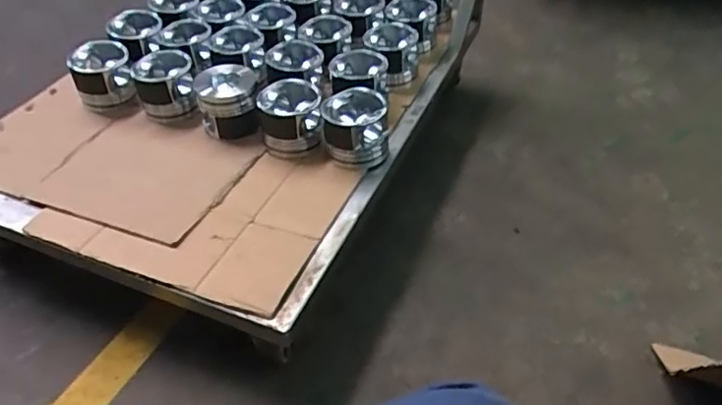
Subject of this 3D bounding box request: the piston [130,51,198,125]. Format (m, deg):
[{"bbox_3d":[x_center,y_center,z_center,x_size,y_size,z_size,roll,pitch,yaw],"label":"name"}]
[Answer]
[{"bbox_3d":[-0.368,-0.211,1.089,0.108,0.103,0.112,-19,47,-17],"label":"piston"}]

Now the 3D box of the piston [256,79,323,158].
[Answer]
[{"bbox_3d":[-0.127,-0.156,1.038,0.108,0.089,0.107,-4,45,-2],"label":"piston"}]

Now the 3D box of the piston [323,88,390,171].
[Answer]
[{"bbox_3d":[-0.010,-0.130,1.011,0.109,0.091,0.121,-6,45,-5],"label":"piston"}]

